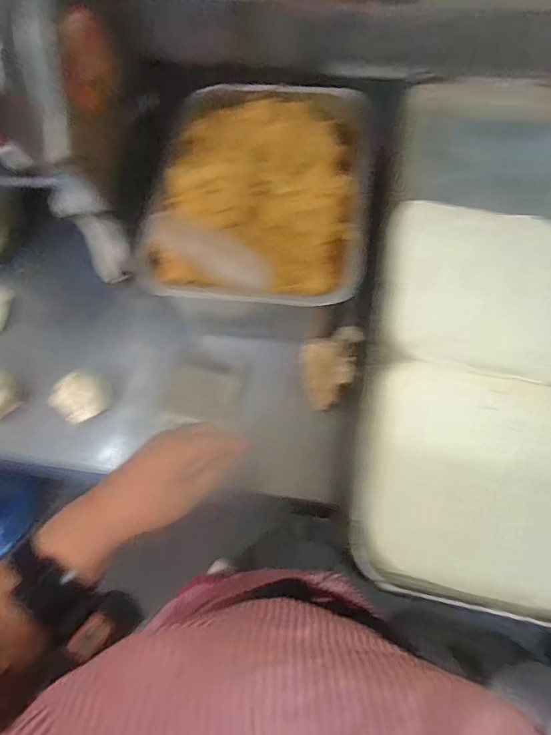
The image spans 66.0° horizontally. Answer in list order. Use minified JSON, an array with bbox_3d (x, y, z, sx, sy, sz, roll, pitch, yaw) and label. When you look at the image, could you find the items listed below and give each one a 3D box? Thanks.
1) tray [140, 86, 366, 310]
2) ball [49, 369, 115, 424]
[{"bbox_3d":[-0.018,-0.236,0.537,0.264,0.076,0.359,5,69,5],"label":"tray"},{"bbox_3d":[-0.261,0.038,0.578,0.070,0.051,0.049,-40,72,-12],"label":"ball"}]

